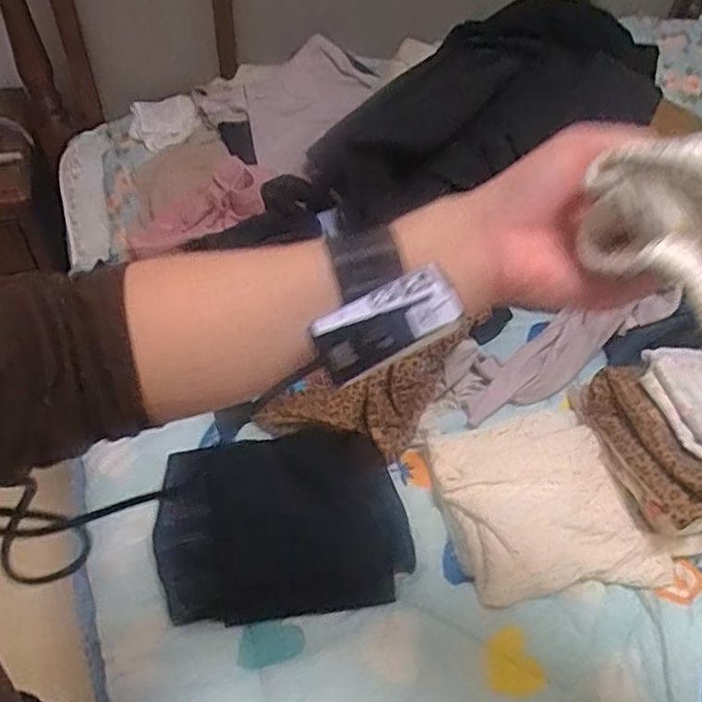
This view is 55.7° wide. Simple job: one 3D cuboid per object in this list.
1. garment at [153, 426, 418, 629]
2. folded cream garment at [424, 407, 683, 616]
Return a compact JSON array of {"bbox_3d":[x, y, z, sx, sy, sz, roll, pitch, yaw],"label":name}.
[{"bbox_3d":[-0.089,0.229,0.892,0.323,0.047,0.238,-6,52,-8],"label":"garment"},{"bbox_3d":[0.268,0.205,0.925,0.273,0.064,0.269,2,51,-2],"label":"folded cream garment"}]

